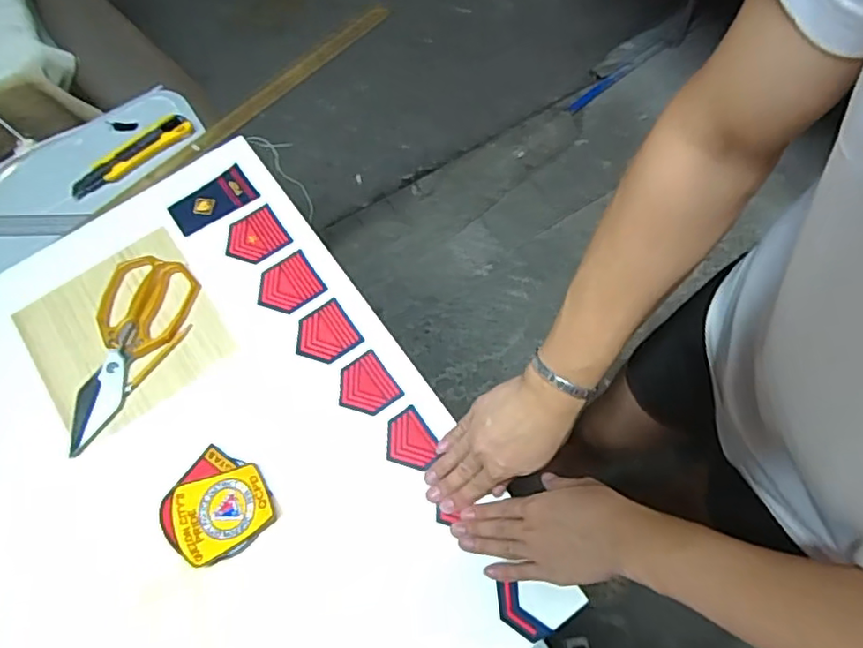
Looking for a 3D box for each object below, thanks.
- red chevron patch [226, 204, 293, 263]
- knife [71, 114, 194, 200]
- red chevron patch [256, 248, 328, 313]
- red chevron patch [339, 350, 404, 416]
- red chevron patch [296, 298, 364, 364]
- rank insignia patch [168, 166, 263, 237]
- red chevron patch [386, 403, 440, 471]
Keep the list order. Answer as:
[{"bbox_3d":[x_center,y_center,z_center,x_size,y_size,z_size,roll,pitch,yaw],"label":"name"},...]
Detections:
[{"bbox_3d":[-0.208,-0.103,0.712,0.069,0.004,0.064,-33,70,-10],"label":"red chevron patch"},{"bbox_3d":[-0.377,-0.212,0.762,0.163,0.012,0.035,-36,71,-11],"label":"knife"},{"bbox_3d":[-0.163,-0.045,0.688,0.070,0.004,0.063,-32,70,-9],"label":"red chevron patch"},{"bbox_3d":[-0.070,0.065,0.638,0.057,0.004,0.063,-35,71,-11],"label":"red chevron patch"},{"bbox_3d":[-0.117,0.011,0.662,0.064,0.004,0.063,-34,70,-10],"label":"red chevron patch"},{"bbox_3d":[-0.266,-0.152,0.733,0.100,0.006,0.057,-30,70,-9],"label":"rank insignia patch"},{"bbox_3d":[-0.023,0.119,0.616,0.048,0.005,0.060,-31,70,-9],"label":"red chevron patch"}]

